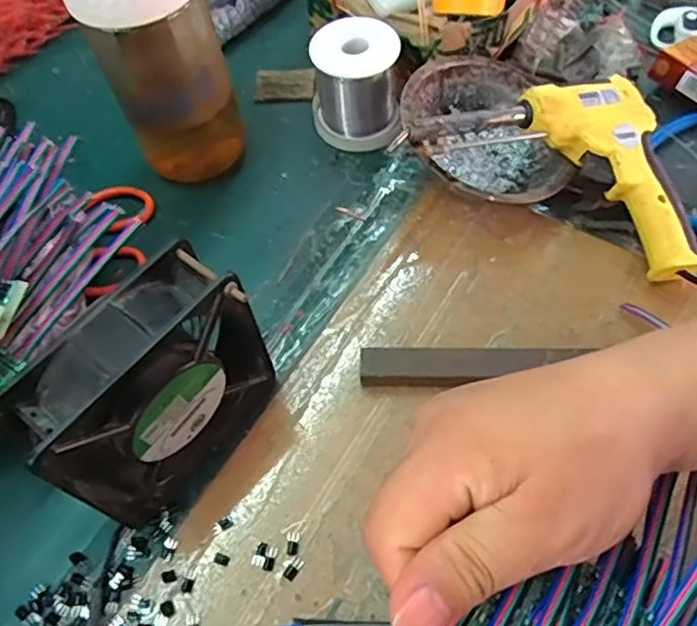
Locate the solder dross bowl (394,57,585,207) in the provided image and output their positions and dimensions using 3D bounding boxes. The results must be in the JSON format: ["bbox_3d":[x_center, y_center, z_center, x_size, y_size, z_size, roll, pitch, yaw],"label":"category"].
[{"bbox_3d":[0.095,-0.125,0.433,0.115,0.066,0.127,-15,59,-5],"label":"solder dross bowl"}]

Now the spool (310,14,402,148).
[{"bbox_3d":[0.005,-0.179,0.475,0.069,0.071,0.069,-4,59,2],"label":"spool"}]

